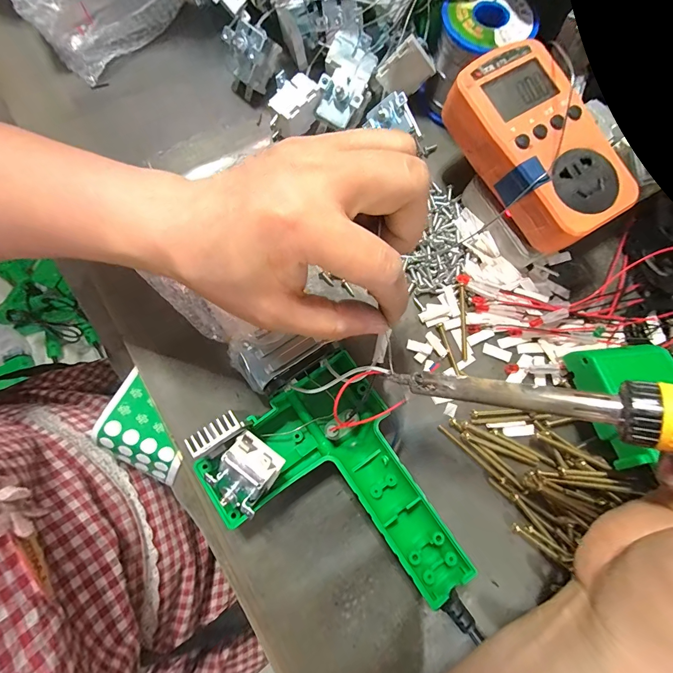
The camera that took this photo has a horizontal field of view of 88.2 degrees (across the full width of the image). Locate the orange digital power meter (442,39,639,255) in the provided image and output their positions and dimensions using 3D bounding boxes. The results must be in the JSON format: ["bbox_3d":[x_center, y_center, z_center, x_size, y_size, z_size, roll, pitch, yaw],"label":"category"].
[{"bbox_3d":[0.129,-0.120,0.223,0.065,0.030,0.123,-32,82,-8],"label":"orange digital power meter"}]

